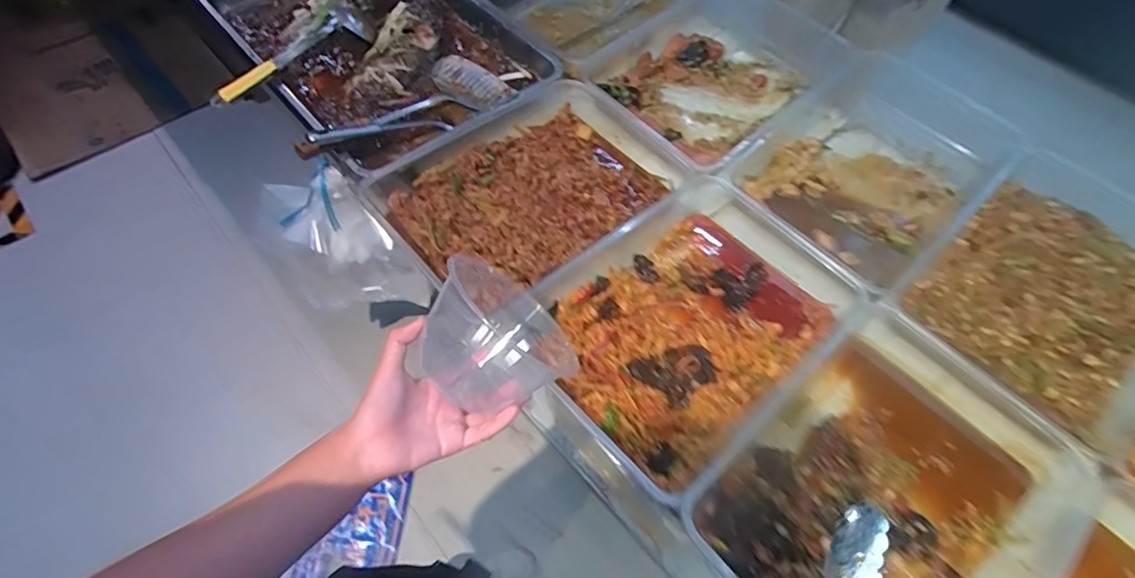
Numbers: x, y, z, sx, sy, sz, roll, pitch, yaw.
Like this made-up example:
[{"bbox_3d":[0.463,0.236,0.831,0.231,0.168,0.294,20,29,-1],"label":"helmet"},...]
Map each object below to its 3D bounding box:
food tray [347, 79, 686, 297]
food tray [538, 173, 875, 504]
[{"bbox_3d":[-0.039,-0.151,0.830,0.427,0.053,0.298,-37,67,-21],"label":"food tray"},{"bbox_3d":[0.170,0.021,0.730,0.448,0.067,0.302,-37,67,-22],"label":"food tray"}]

